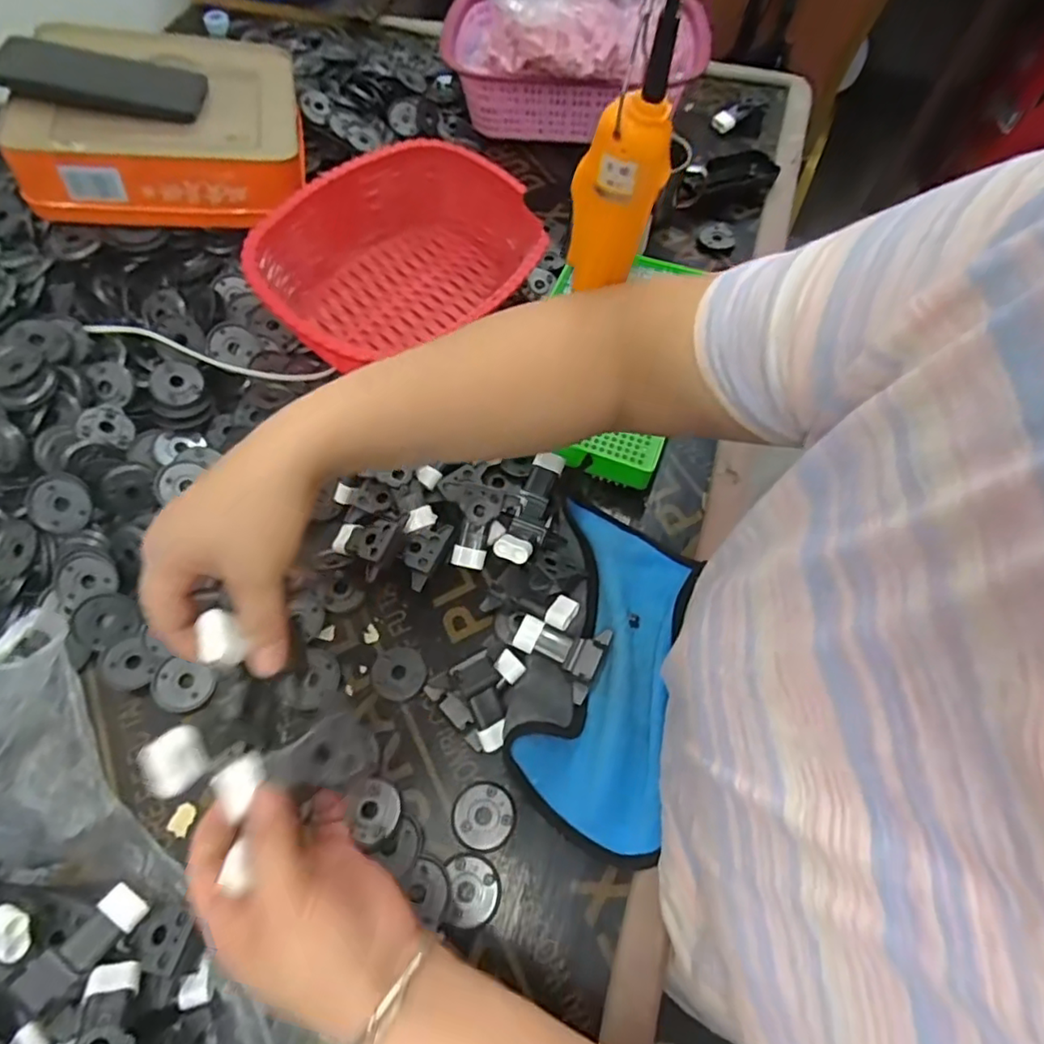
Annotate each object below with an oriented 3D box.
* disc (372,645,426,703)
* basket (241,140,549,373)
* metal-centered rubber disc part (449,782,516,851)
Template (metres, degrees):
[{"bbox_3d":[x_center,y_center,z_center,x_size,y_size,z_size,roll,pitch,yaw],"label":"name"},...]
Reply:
[{"bbox_3d":[-0.090,0.111,0.446,0.039,0.007,0.037,0,62,1],"label":"disc"},{"bbox_3d":[-0.103,-0.233,0.563,0.198,0.111,0.272,22,65,12],"label":"basket"},{"bbox_3d":[-0.025,0.192,0.400,0.040,0.004,0.040,0,62,1],"label":"metal-centered rubber disc part"}]

